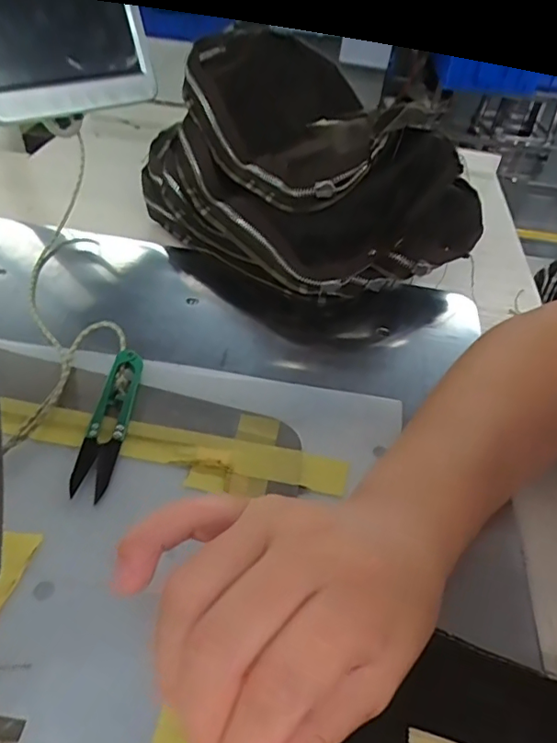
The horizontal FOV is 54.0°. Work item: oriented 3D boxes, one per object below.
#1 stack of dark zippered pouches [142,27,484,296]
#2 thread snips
[{"bbox_3d":[0.019,-0.167,0.479,0.214,0.142,0.266,-17,49,-22],"label":"stack of dark zippered pouches"},{"bbox_3d":[-0.101,0.027,0.326,0.021,0.010,0.103,5,45,-1],"label":"thread snips"}]

